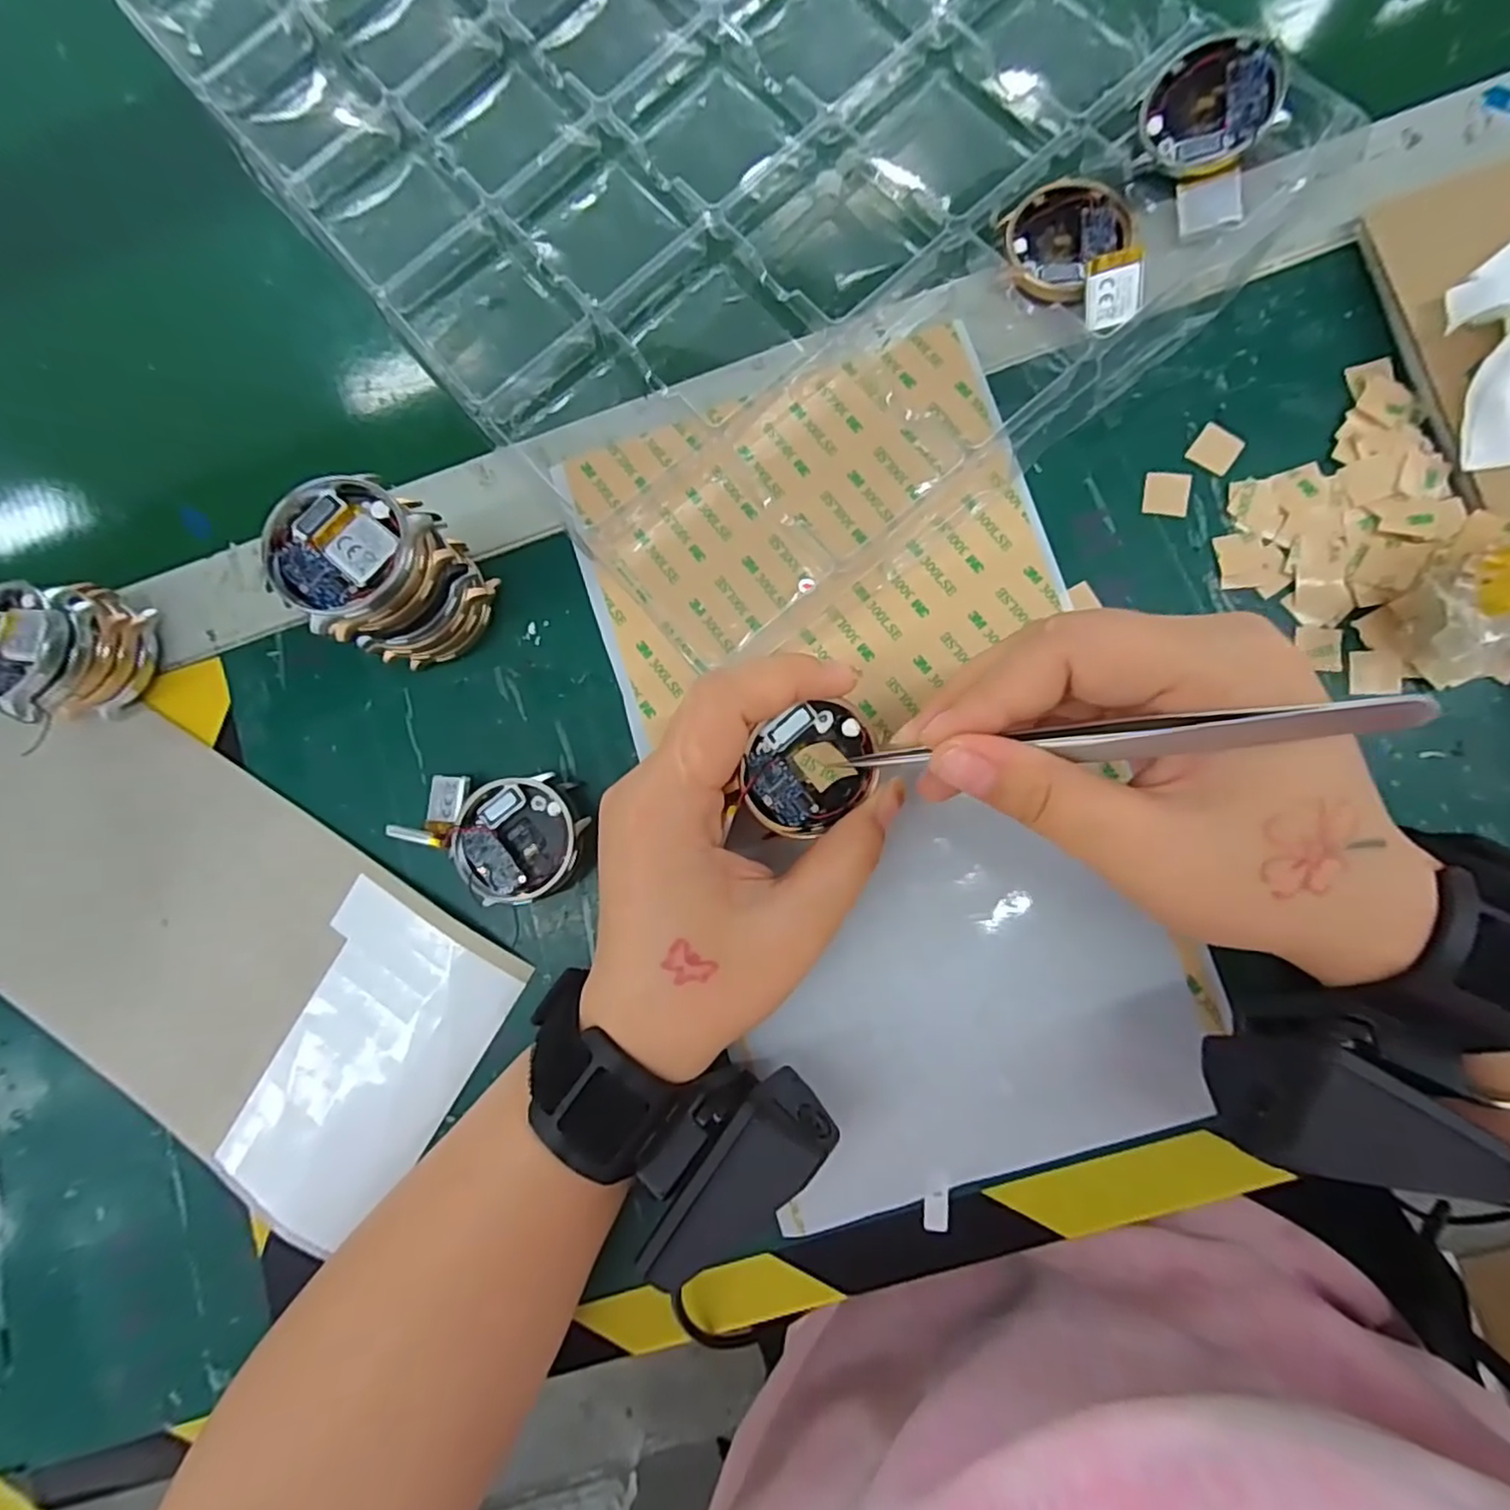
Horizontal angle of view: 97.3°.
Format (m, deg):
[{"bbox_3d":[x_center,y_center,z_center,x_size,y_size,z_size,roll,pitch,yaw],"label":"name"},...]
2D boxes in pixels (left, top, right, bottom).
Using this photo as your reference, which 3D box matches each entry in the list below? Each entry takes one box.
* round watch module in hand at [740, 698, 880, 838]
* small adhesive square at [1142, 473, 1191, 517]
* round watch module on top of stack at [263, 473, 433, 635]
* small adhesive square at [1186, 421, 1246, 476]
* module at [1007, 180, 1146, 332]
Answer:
[{"bbox_3d":[0.016,0.003,0.202,0.042,0.008,0.036,-36,111,-9],"label":"round watch module in hand"},{"bbox_3d":[0.151,-0.096,0.242,0.015,0.004,0.015,7,86,6],"label":"small adhesive square"},{"bbox_3d":[-0.129,-0.064,0.209,0.043,0.013,0.046,0,85,6],"label":"round watch module on top of stack"},{"bbox_3d":[0.169,-0.112,0.243,0.015,0.004,0.017,36,90,10],"label":"small adhesive square"},{"bbox_3d":[0.116,-0.185,0.242,0.043,0.019,0.059,-1,85,5],"label":"module"}]

